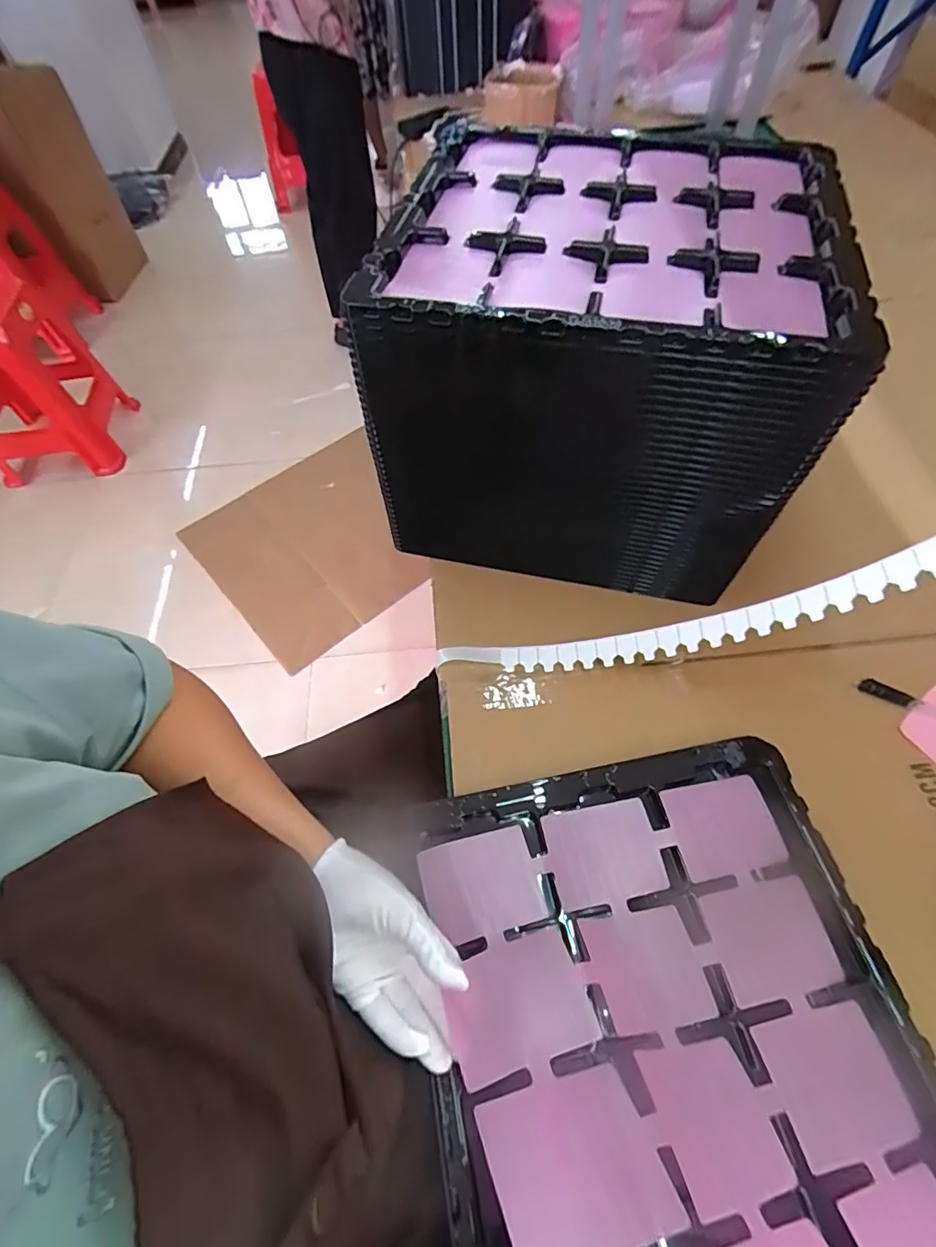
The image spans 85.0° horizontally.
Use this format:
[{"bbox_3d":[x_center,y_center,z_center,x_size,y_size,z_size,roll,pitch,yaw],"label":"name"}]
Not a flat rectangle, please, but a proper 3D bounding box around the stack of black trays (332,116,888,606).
[{"bbox_3d":[0.126,-0.267,0.545,0.366,0.284,0.330,11,61,9],"label":"stack of black trays"}]

